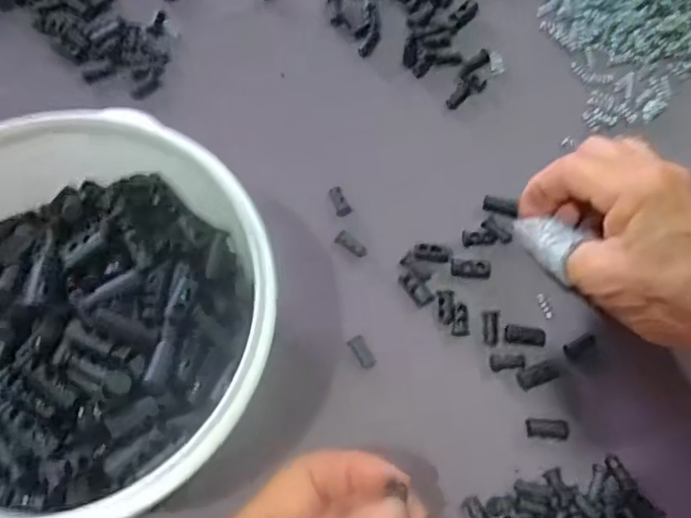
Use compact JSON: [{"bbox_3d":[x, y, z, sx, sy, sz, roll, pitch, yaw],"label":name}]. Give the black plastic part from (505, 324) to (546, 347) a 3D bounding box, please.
[{"bbox_3d":[0.090,0.038,0.309,0.020,0.004,0.009,8,71,0],"label":"black plastic part"}]

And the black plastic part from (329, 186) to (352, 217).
[{"bbox_3d":[-0.003,-0.031,0.328,0.008,0.004,0.017,-15,72,-8],"label":"black plastic part"}]

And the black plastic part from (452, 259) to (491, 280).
[{"bbox_3d":[0.064,0.004,0.317,0.020,0.004,0.010,3,71,-2],"label":"black plastic part"}]

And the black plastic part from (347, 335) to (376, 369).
[{"bbox_3d":[0.008,0.046,0.305,0.009,0.007,0.016,-29,75,-12],"label":"black plastic part"}]

